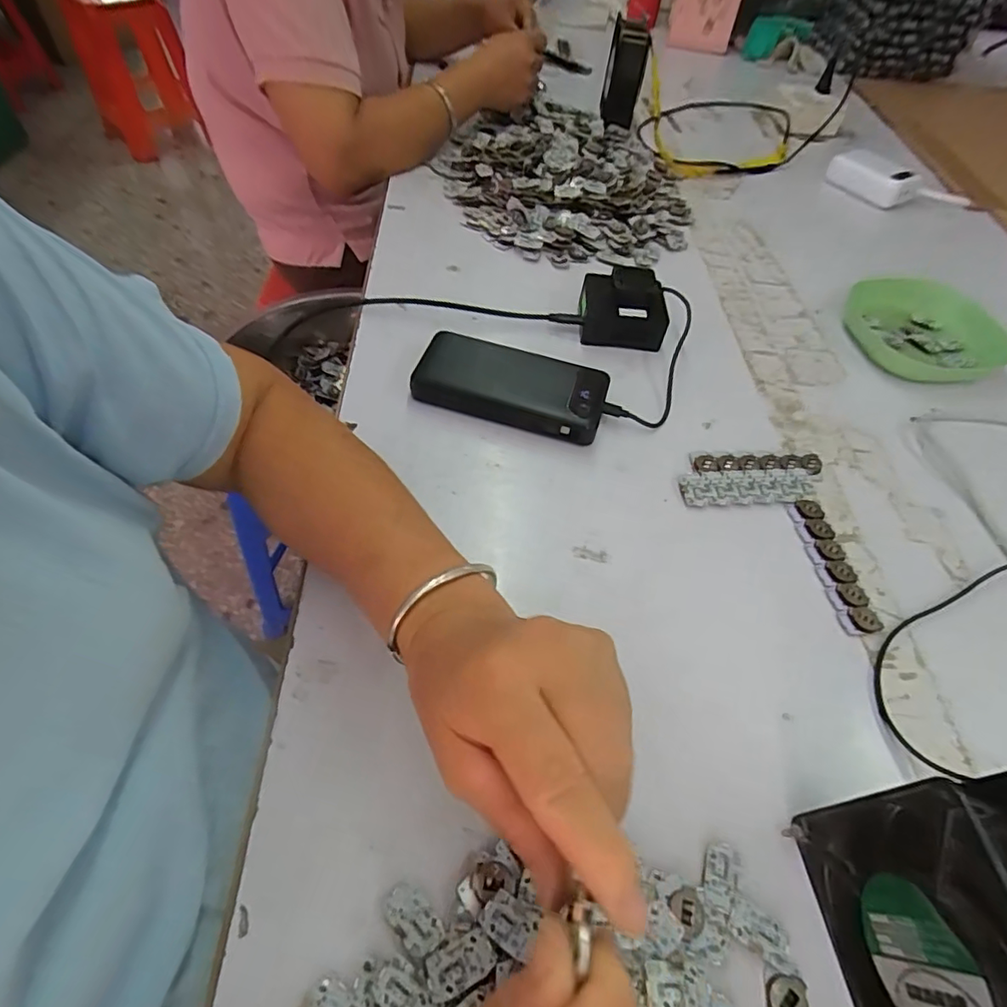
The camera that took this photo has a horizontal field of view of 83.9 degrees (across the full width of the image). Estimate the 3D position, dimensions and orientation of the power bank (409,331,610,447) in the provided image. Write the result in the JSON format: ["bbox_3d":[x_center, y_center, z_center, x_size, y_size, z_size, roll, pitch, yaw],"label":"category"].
[{"bbox_3d":[0.008,-0.098,0.470,0.152,0.027,0.073,17,54,7],"label":"power bank"}]

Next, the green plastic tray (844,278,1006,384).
[{"bbox_3d":[0.433,-0.181,0.580,0.153,0.023,0.143,-3,54,-8],"label":"green plastic tray"}]

